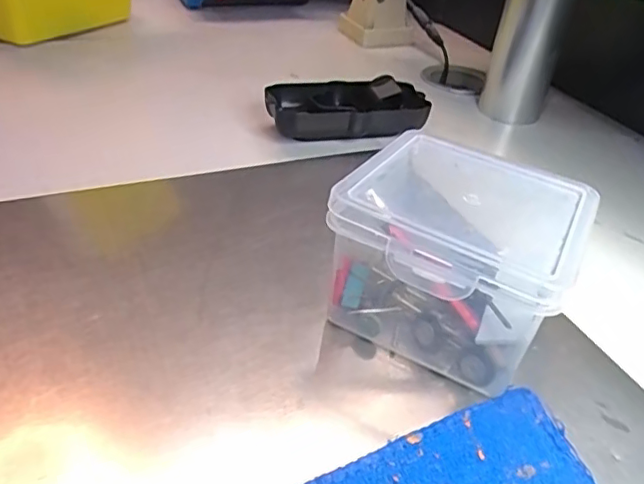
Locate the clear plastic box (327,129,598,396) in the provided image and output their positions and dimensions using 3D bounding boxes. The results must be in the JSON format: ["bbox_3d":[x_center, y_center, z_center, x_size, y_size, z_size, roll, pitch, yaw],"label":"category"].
[{"bbox_3d":[0.056,0.005,0.238,0.085,0.064,0.087,23,39,20],"label":"clear plastic box"}]

